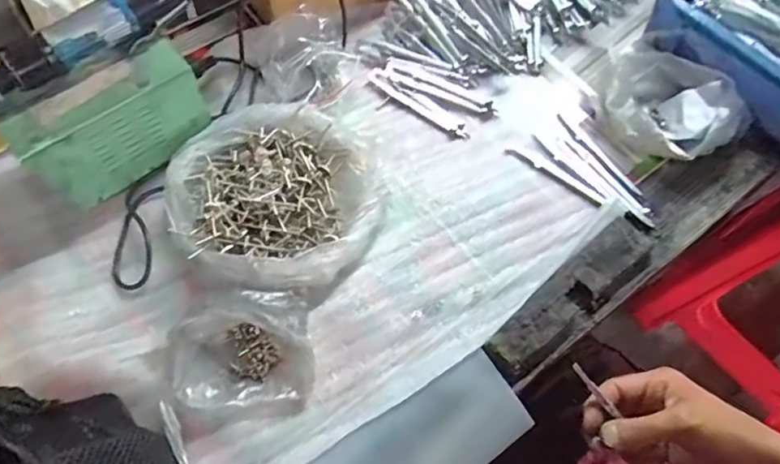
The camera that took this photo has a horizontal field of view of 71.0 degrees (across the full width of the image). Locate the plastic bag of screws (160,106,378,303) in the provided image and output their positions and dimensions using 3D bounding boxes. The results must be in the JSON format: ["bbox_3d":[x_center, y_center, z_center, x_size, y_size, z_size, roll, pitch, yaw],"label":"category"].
[{"bbox_3d":[-0.101,-0.036,0.502,0.183,0.043,0.184,28,66,13],"label":"plastic bag of screws"}]

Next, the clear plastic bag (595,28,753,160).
[{"bbox_3d":[0.272,-0.135,0.554,0.107,0.095,0.149,-26,66,-13],"label":"clear plastic bag"}]

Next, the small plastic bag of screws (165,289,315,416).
[{"bbox_3d":[-0.119,0.094,0.438,0.109,0.038,0.103,-10,63,-5],"label":"small plastic bag of screws"}]

